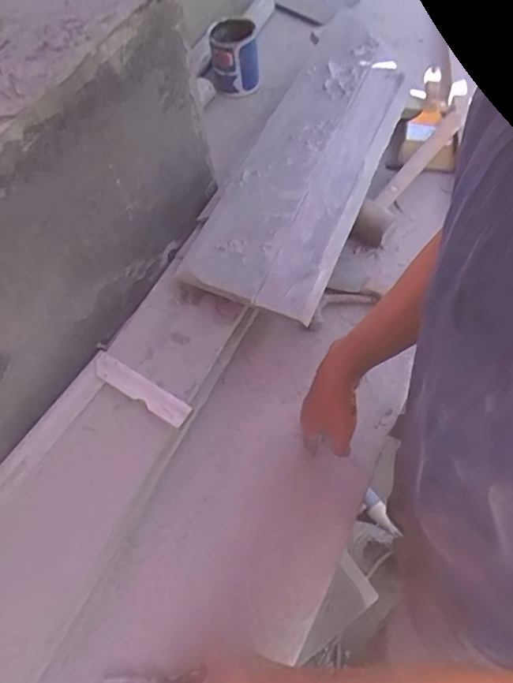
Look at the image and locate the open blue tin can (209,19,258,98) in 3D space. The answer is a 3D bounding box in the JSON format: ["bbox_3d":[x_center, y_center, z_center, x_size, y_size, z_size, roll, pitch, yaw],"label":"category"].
[{"bbox_3d":[-0.048,-0.611,1.091,0.100,0.133,0.096,-2,60,3],"label":"open blue tin can"}]

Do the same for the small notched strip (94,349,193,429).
[{"bbox_3d":[-0.160,0.064,0.698,0.152,0.010,0.032,28,66,19],"label":"small notched strip"}]

